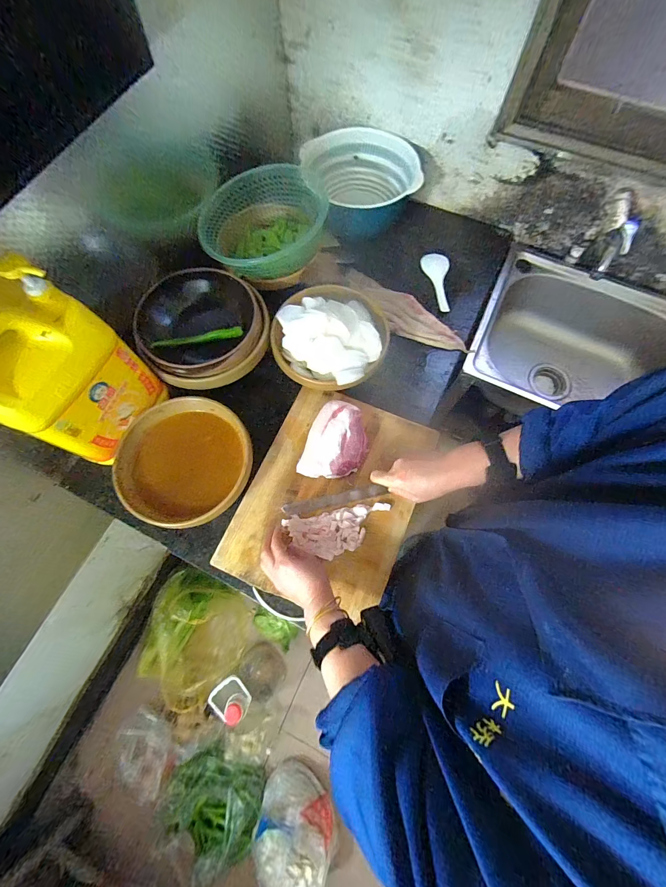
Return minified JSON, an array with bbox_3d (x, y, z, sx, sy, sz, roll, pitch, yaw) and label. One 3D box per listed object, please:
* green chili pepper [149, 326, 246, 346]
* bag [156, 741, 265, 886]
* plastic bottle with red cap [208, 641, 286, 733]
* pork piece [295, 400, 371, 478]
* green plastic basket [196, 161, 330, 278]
[{"bbox_3d":[-0.258,-0.204,0.646,0.163,0.032,0.015,-18,72,-6],"label":"green chili pepper"},{"bbox_3d":[-0.377,1.117,1.014,0.287,0.113,0.306,24,73,8],"label":"bag"},{"bbox_3d":[-0.260,0.781,1.053,0.161,0.410,0.175,0,71,0],"label":"plastic bottle with red cap"},{"bbox_3d":[0.010,-0.005,0.610,0.108,0.047,0.157,19,72,6],"label":"pork piece"},{"bbox_3d":[-0.150,-0.452,0.705,0.229,0.086,0.252,9,71,3],"label":"green plastic basket"}]

